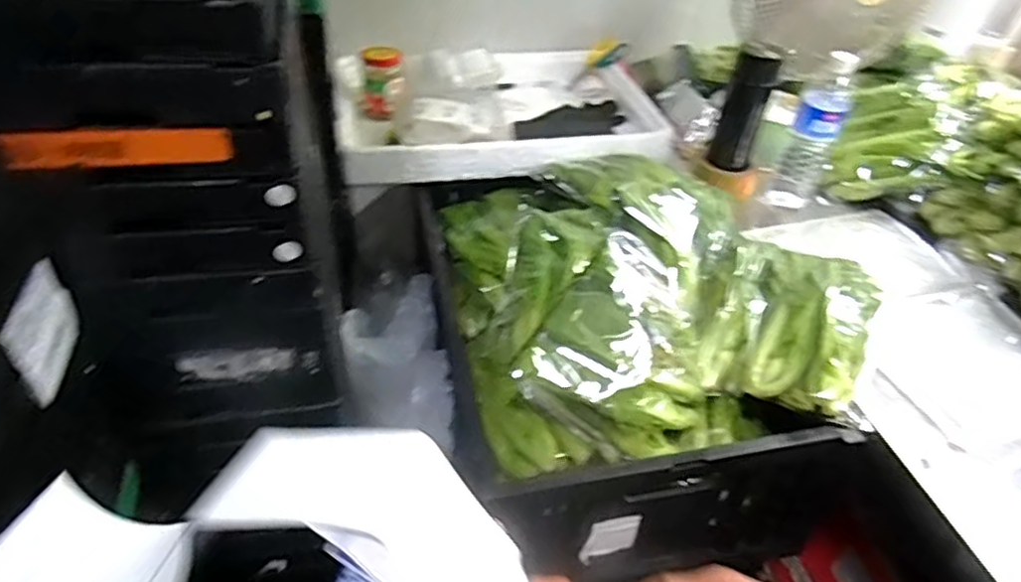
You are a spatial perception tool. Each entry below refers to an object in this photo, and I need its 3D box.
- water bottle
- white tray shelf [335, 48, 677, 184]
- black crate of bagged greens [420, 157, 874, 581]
[{"bbox_3d":[0.445,-0.239,0.991,0.073,0.224,0.078,18,41,16],"label":"water bottle"},{"bbox_3d":[-0.025,-0.310,1.127,0.514,0.083,0.352,-5,40,-12],"label":"white tray shelf"},{"bbox_3d":[0.147,0.018,0.889,0.441,0.288,0.570,-5,40,-12],"label":"black crate of bagged greens"}]

